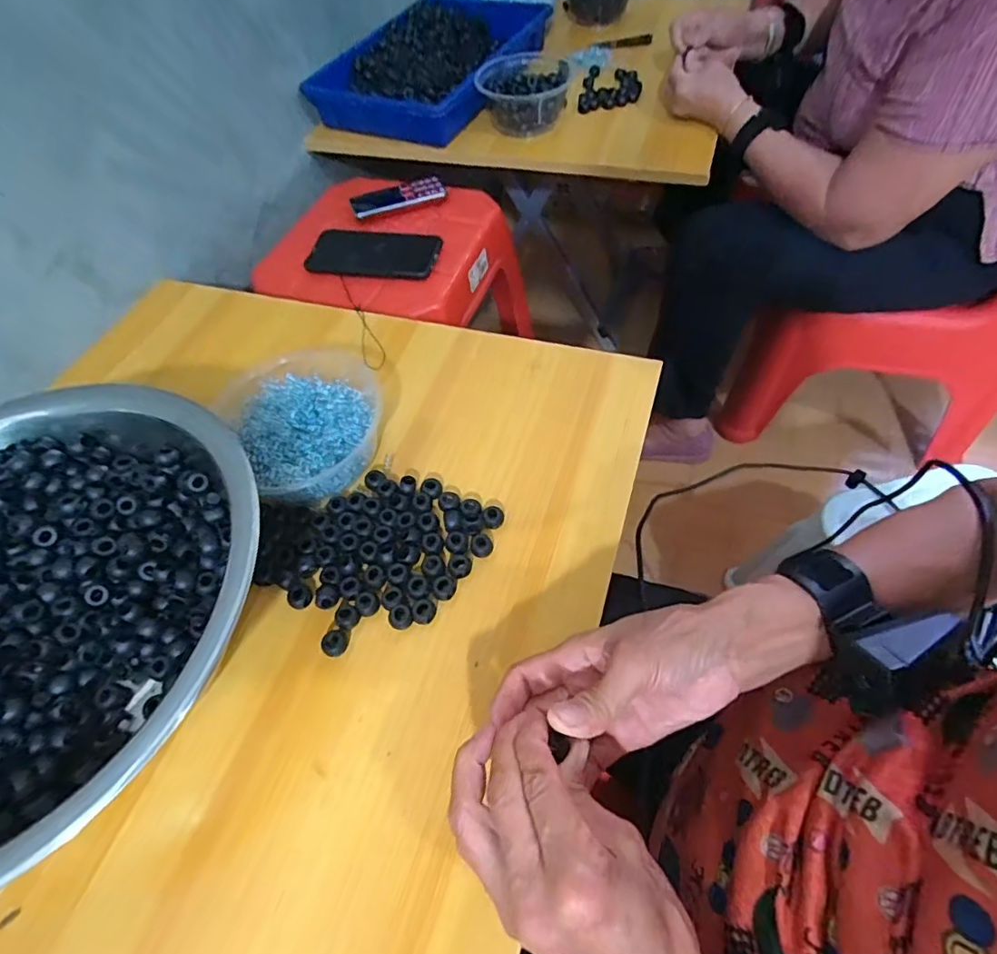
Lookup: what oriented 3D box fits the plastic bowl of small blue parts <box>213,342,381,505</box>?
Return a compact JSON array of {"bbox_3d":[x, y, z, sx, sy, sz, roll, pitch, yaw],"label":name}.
[{"bbox_3d":[-0.157,-0.048,0.468,0.123,0.043,0.142,-33,59,-16],"label":"plastic bowl of small blue parts"}]

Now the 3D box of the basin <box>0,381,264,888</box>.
[{"bbox_3d":[-0.302,0.097,0.360,0.305,0.089,0.304,-2,56,3],"label":"basin"}]

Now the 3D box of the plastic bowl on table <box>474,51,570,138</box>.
[{"bbox_3d":[0.035,-0.519,0.743,0.113,0.071,0.114,-2,56,3],"label":"plastic bowl on table"}]

